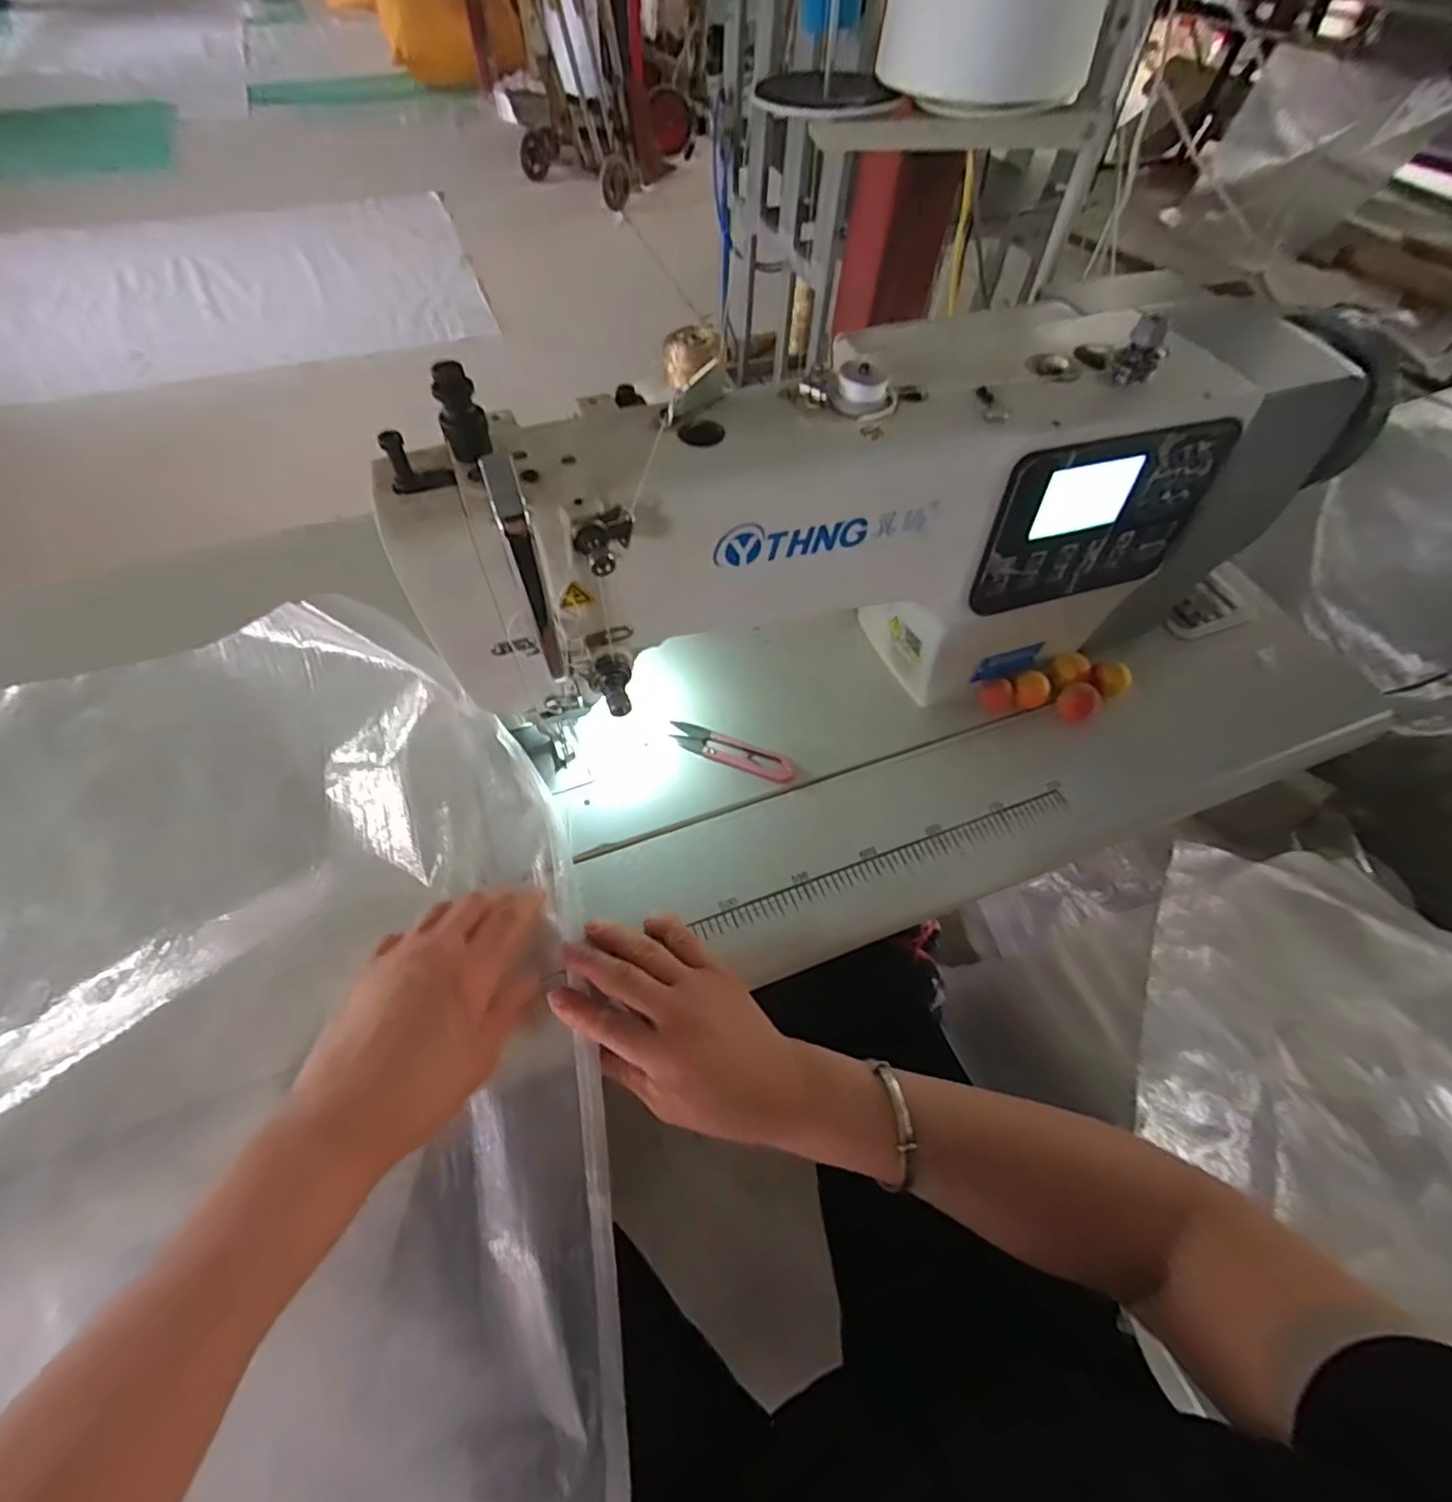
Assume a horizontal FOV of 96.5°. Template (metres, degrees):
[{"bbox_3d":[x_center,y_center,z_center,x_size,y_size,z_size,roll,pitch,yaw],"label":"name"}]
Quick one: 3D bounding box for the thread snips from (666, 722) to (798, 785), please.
[{"bbox_3d":[0.003,0.001,0.478,0.097,0.011,0.021,24,60,11],"label":"thread snips"}]

